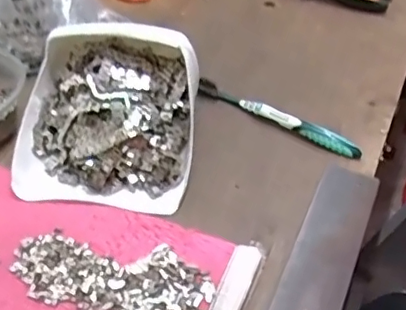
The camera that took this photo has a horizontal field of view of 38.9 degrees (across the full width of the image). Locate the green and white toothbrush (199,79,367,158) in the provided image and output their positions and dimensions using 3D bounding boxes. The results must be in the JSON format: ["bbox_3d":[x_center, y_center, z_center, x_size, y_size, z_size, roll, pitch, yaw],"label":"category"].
[{"bbox_3d":[0.073,-0.039,0.575,0.180,0.020,0.016,26,49,22],"label":"green and white toothbrush"}]

